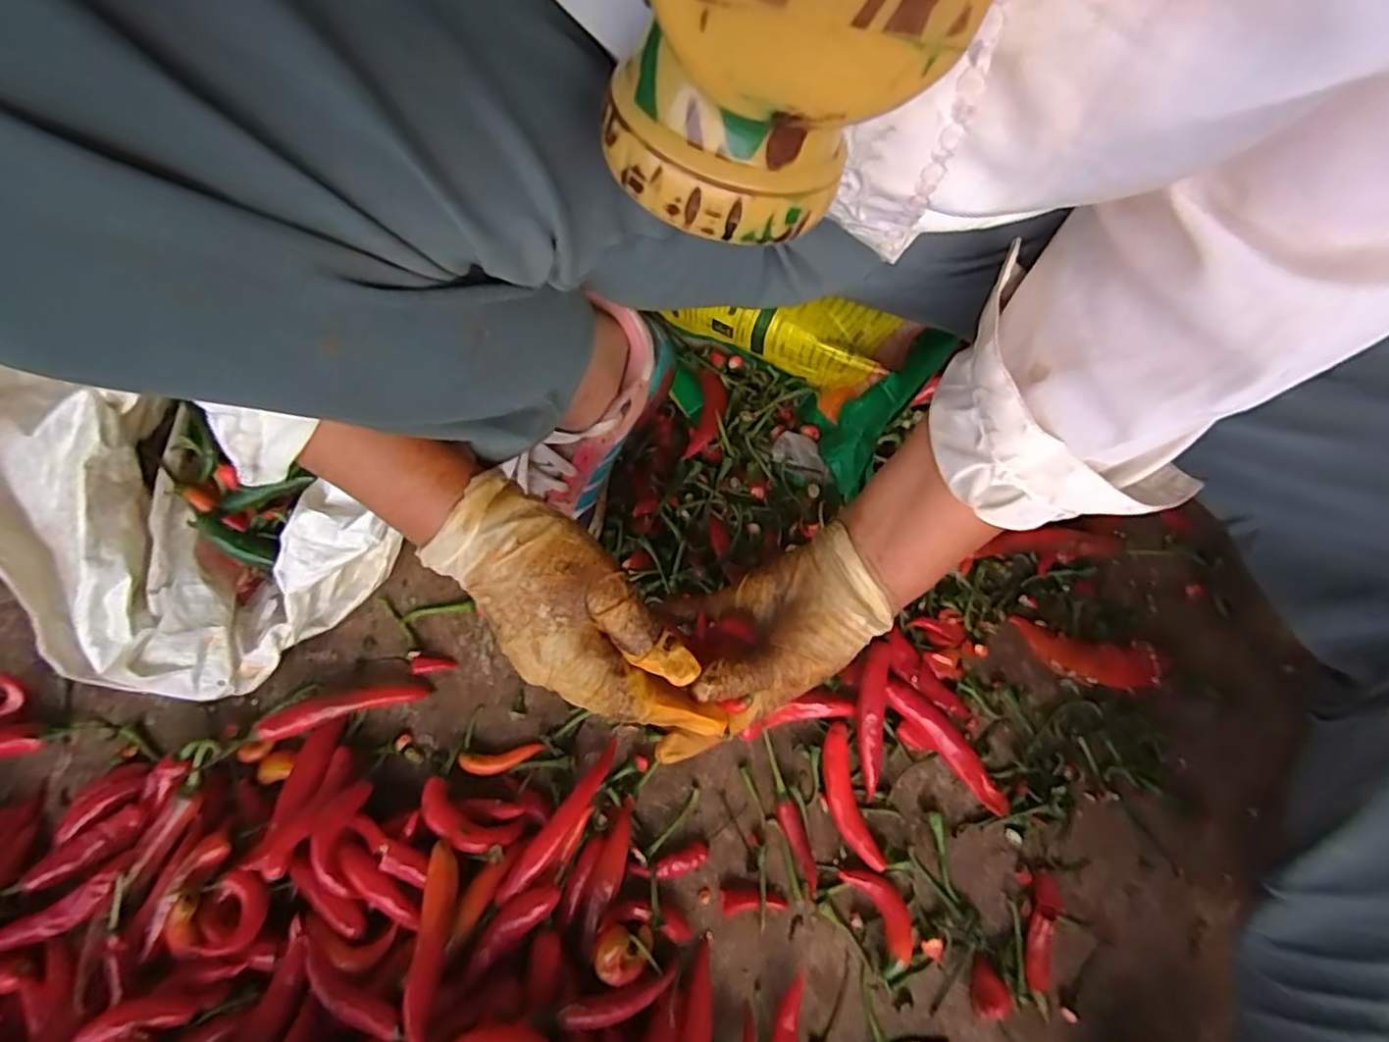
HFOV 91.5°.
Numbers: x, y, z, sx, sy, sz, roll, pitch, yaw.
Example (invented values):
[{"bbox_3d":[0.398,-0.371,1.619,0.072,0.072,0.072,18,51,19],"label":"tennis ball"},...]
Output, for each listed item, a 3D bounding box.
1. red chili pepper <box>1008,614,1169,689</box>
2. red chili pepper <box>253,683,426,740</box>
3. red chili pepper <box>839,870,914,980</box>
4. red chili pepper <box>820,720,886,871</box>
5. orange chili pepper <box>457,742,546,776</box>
[{"bbox_3d":[0.286,0.098,0.493,0.103,0.016,0.037,13,70,2],"label":"red chili pepper"},{"bbox_3d":[-0.239,0.126,0.460,0.103,0.011,0.018,-10,70,-23],"label":"red chili pepper"},{"bbox_3d":[0.122,0.252,0.431,0.029,0.012,0.064,-21,72,-10],"label":"red chili pepper"},{"bbox_3d":[0.102,0.185,0.454,0.024,0.011,0.092,-12,71,-7],"label":"red chili pepper"},{"bbox_3d":[-0.132,0.163,0.465,0.054,0.007,0.017,-6,70,-18],"label":"orange chili pepper"}]

